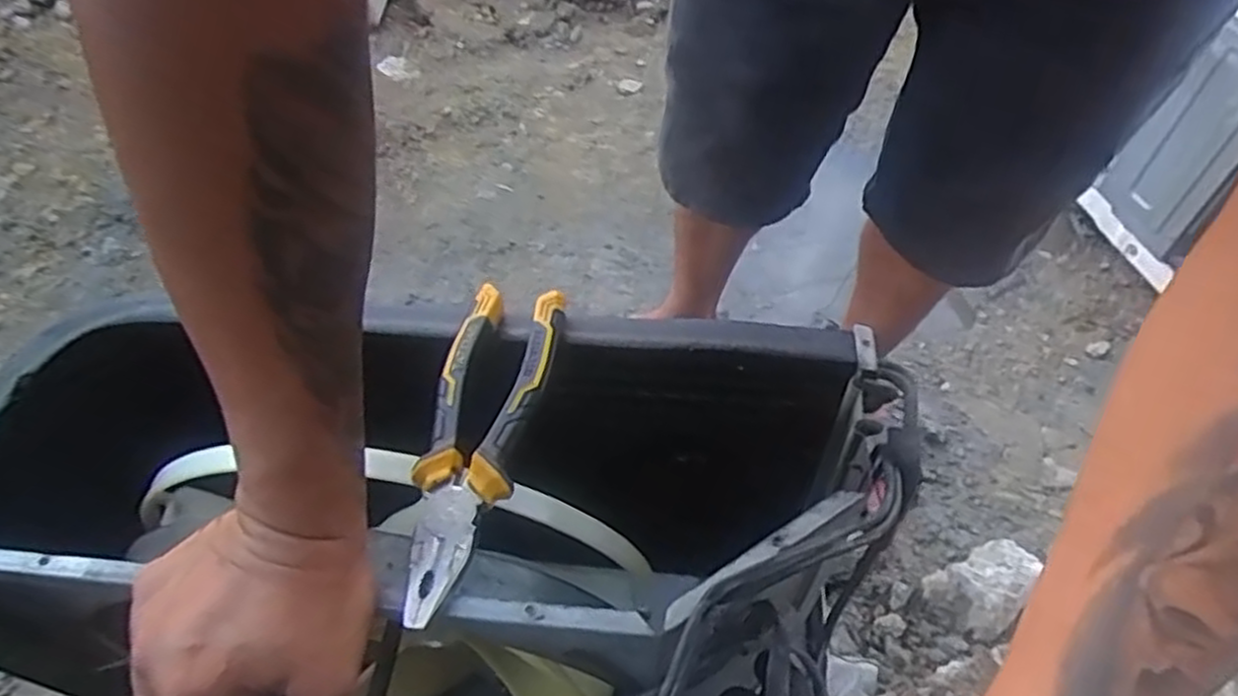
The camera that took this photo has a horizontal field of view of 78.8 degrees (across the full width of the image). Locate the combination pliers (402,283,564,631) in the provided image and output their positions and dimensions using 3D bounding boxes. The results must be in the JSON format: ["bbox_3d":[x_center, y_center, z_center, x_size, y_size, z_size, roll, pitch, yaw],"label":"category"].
[{"bbox_3d":[-0.074,0.043,0.382,0.053,0.014,0.185,9,58,7],"label":"combination pliers"}]

